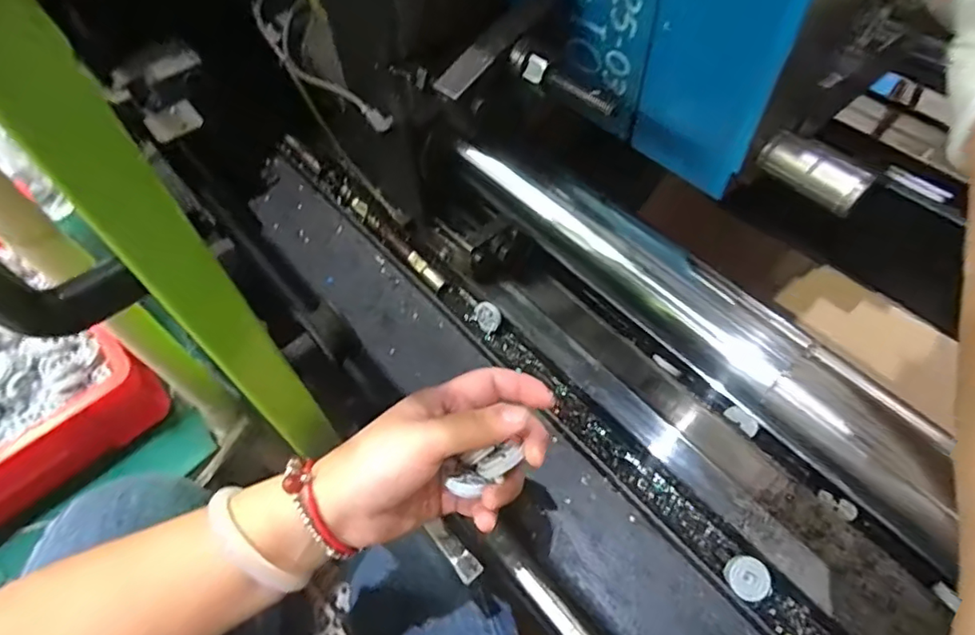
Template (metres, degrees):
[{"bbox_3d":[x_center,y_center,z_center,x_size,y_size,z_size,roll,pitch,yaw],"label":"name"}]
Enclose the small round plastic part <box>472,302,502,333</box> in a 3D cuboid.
[{"bbox_3d":[0.000,-0.001,0.550,0.028,0.014,0.026,41,99,-1],"label":"small round plastic part"}]

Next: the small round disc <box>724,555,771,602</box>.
[{"bbox_3d":[0.191,0.191,0.411,0.029,0.010,0.029,-10,62,19],"label":"small round disc"}]

